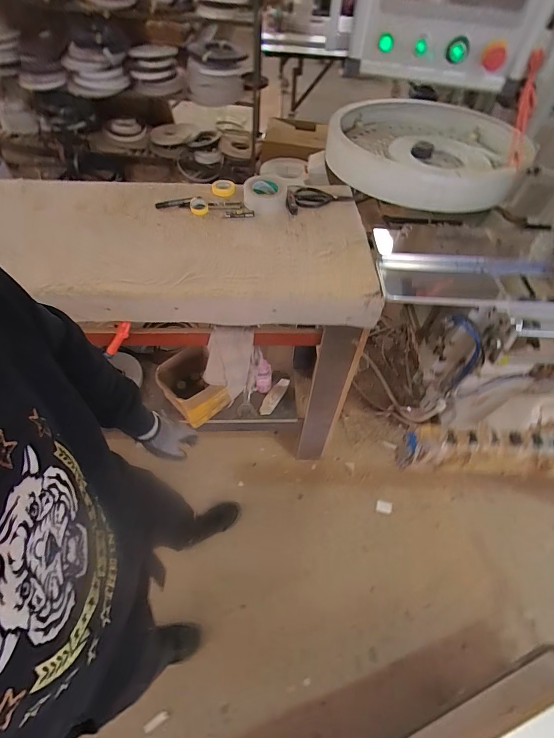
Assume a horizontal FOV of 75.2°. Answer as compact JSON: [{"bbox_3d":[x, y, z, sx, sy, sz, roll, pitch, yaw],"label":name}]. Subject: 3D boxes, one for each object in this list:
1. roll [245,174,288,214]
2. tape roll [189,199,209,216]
[{"bbox_3d":[-0.037,-0.486,1.003,0.117,0.060,0.117,2,54,-3],"label":"roll"},{"bbox_3d":[-0.215,-0.447,0.990,0.048,0.031,0.050,0,56,0],"label":"tape roll"}]

